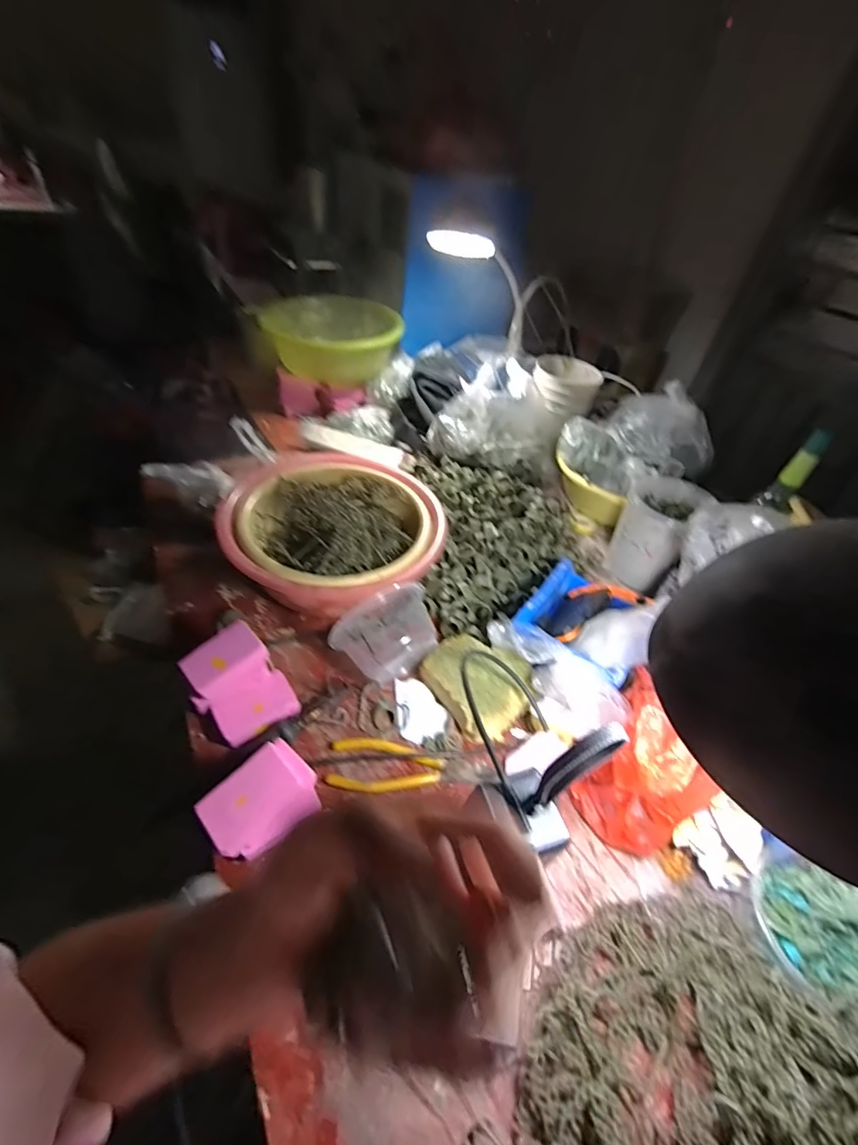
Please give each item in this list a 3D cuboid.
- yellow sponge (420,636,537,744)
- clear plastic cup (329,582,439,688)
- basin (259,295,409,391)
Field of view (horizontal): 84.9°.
[{"bbox_3d":[0.053,0.115,0.504,0.097,0.034,0.107,-27,54,-32],"label":"yellow sponge"},{"bbox_3d":[-0.040,0.074,0.499,0.108,0.099,0.066,-24,52,-30],"label":"clear plastic cup"},{"bbox_3d":[-0.194,-0.473,0.985,0.267,0.129,0.228,-15,48,-23],"label":"basin"}]

